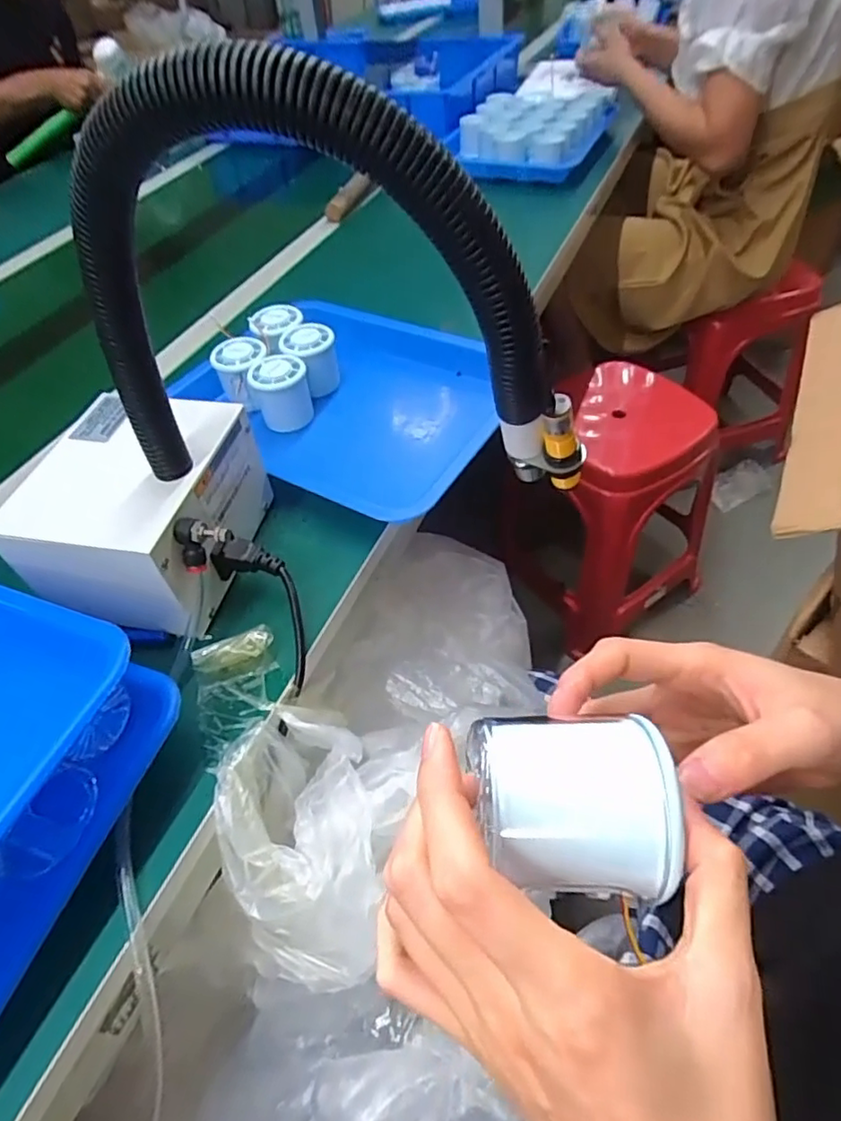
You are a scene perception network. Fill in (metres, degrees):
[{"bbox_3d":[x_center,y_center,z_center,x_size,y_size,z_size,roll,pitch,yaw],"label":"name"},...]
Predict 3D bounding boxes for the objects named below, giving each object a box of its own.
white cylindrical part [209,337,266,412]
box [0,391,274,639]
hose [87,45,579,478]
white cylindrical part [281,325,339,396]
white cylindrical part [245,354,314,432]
[{"bbox_3d":[-0.181,-0.195,0.627,0.059,0.052,0.057,10,52,14],"label":"white cylindrical part"},{"bbox_3d":[-0.209,-0.036,0.472,0.134,0.104,0.155,3,51,8],"label":"box"},{"bbox_3d":[-0.055,-0.124,0.310,0.279,0.215,0.033,4,51,9],"label":"hose"},{"bbox_3d":[-0.113,-0.208,0.632,0.052,0.054,0.060,-17,51,-8],"label":"white cylindrical part"},{"bbox_3d":[-0.137,-0.168,0.606,0.052,0.058,0.057,-3,50,4],"label":"white cylindrical part"}]

